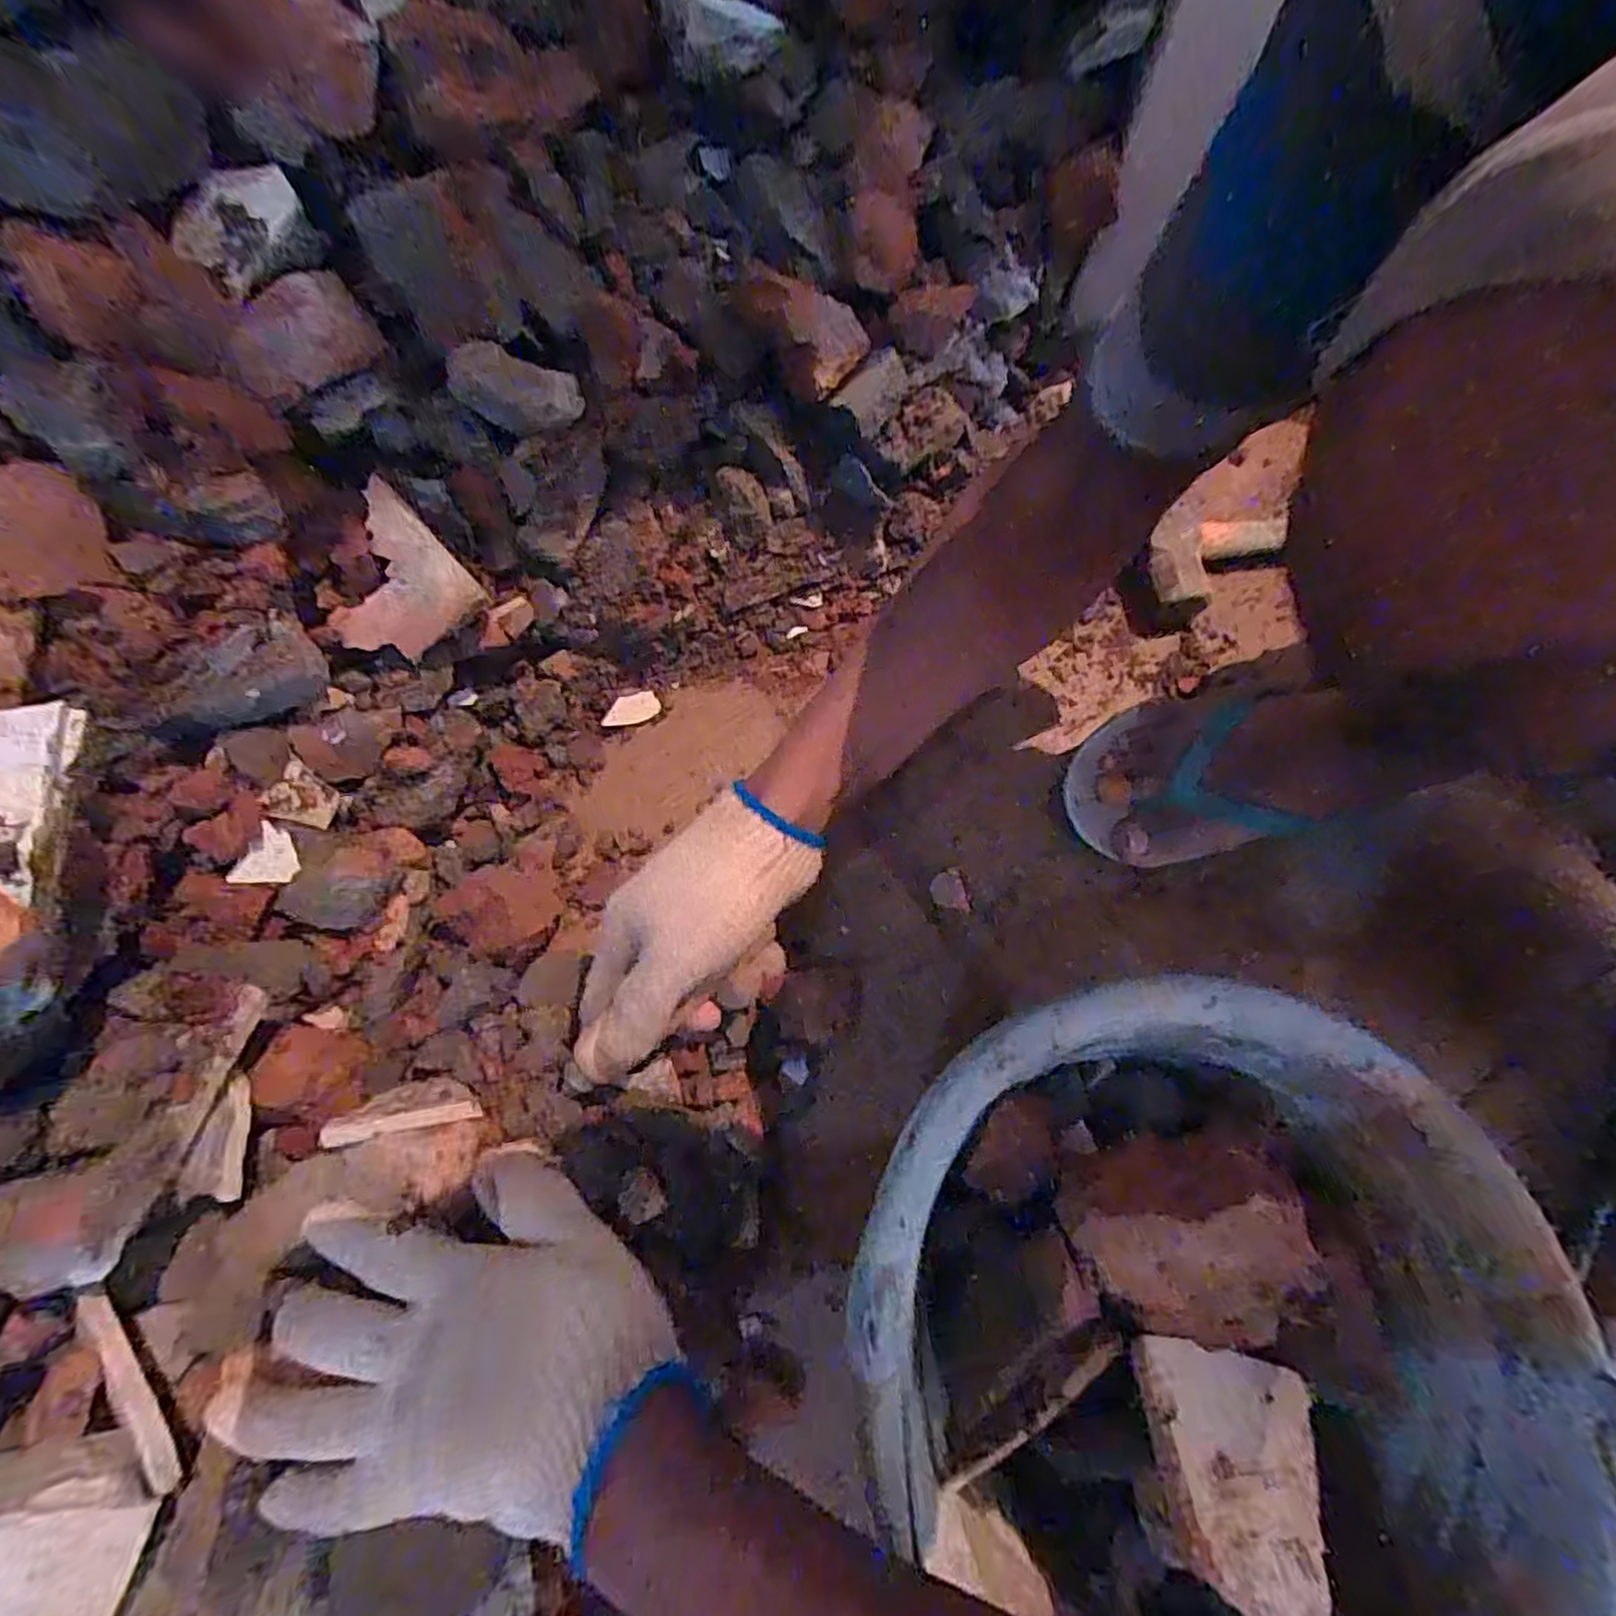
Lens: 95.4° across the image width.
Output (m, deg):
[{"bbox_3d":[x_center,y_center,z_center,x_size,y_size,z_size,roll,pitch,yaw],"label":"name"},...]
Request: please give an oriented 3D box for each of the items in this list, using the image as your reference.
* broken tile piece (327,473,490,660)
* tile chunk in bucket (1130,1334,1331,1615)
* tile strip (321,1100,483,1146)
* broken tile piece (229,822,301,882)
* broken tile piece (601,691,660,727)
[{"bbox_3d":[-0.229,-0.123,0.398,0.072,0.008,0.075,-39,110,-1],"label":"broken tile piece"},{"bbox_3d":[0.168,0.256,0.279,0.091,0.010,0.084,28,37,-16],"label":"tile chunk in bucket"},{"bbox_3d":[-0.203,0.157,0.370,0.070,0.008,0.011,-3,69,-21],"label":"tile strip"},{"bbox_3d":[-0.282,0.027,0.388,0.026,0.004,0.034,29,60,-29],"label":"broken tile piece"},{"bbox_3d":[-0.124,-0.069,0.515,0.041,0.004,0.020,-18,99,-19],"label":"broken tile piece"}]

